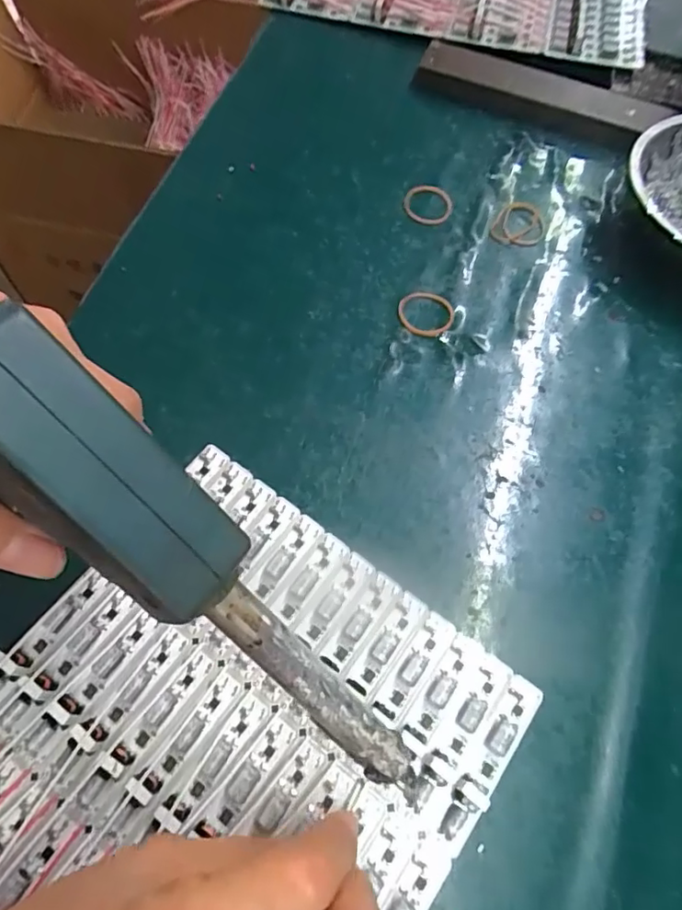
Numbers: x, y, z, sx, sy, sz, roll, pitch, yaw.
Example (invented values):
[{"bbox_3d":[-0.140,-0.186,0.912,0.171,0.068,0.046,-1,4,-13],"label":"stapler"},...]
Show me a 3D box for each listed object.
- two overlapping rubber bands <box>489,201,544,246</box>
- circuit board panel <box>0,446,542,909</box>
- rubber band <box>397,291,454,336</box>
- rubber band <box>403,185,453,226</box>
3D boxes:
[{"bbox_3d":[0.112,-0.144,0.355,0.030,0.004,0.041,25,67,8],"label":"two overlapping rubber bands"},{"bbox_3d":[-0.113,0.195,0.186,0.190,0.015,0.418,36,69,12],"label":"circuit board panel"},{"bbox_3d":[0.049,-0.083,0.326,0.032,0.004,0.030,1,66,-3],"label":"rubber band"},{"bbox_3d":[0.055,-0.160,0.361,0.031,0.005,0.030,1,66,-3],"label":"rubber band"}]

